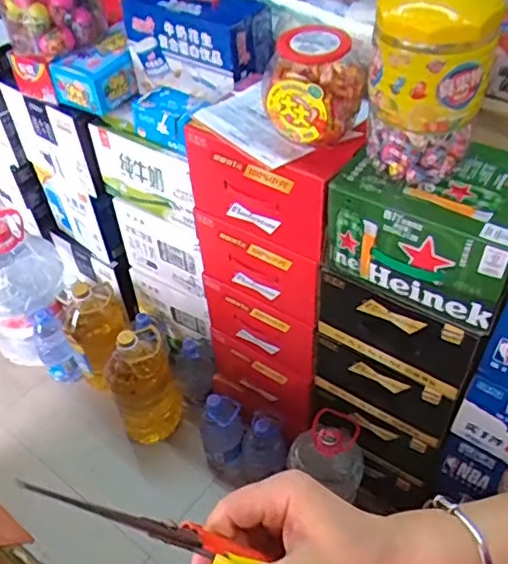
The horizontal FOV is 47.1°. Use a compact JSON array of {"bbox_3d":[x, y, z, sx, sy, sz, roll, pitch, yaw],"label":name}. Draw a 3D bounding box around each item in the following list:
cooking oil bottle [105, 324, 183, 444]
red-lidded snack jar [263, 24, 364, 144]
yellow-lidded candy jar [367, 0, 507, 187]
[{"bbox_3d":[-0.281,0.241,1.454,0.149,0.328,0.160,-1,46,1],"label":"cooking oil bottle"},{"bbox_3d":[0.089,-0.300,0.861,0.142,0.146,0.137,-1,46,1],"label":"red-lidded snack jar"},{"bbox_3d":[0.233,-0.257,0.777,0.128,0.226,0.138,-1,46,1],"label":"yellow-lidded candy jar"}]

